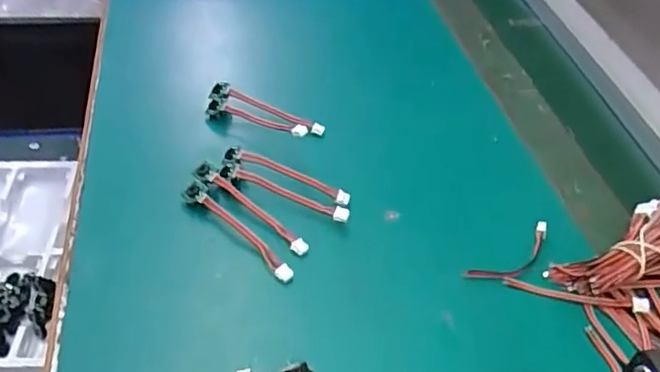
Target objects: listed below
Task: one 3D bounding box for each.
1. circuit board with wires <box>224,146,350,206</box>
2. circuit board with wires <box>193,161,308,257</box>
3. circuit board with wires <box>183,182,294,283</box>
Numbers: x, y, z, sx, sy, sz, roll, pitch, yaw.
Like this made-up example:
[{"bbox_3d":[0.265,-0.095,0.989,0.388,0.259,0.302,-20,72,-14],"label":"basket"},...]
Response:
[{"bbox_3d":[-0.028,-0.009,0.377,0.083,0.012,0.010,18,45,14],"label":"circuit board with wires"},{"bbox_3d":[-0.048,0.011,0.360,0.086,0.019,0.011,31,50,25],"label":"circuit board with wires"},{"bbox_3d":[-0.054,0.025,0.350,0.087,0.015,0.011,34,51,27],"label":"circuit board with wires"}]

